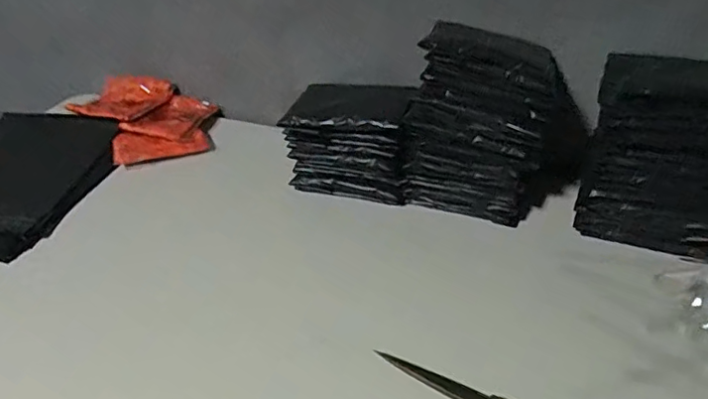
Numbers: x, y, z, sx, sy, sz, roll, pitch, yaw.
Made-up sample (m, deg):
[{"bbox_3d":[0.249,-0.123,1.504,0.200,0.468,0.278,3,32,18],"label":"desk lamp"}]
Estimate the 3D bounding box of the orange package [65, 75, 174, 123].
[{"bbox_3d":[-0.356,-0.158,0.858,0.127,0.027,0.115,11,38,15],"label":"orange package"}]

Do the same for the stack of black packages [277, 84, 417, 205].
[{"bbox_3d":[-0.005,-0.076,0.706,0.154,0.119,0.100,9,37,13],"label":"stack of black packages"}]

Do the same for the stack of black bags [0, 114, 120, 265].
[{"bbox_3d":[-0.446,-0.032,0.725,0.222,0.046,0.264,8,37,12],"label":"stack of black bags"}]

